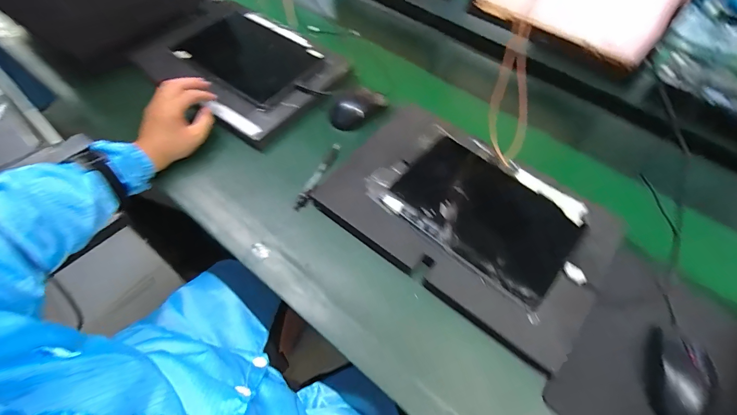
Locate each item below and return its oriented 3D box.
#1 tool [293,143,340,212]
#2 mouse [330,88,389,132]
[{"bbox_3d":[-0.079,-0.052,0.557,0.020,0.012,0.138,22,59,10],"label":"tool"},{"bbox_3d":[-0.018,-0.176,0.623,0.109,0.030,0.059,-33,65,-22],"label":"mouse"}]

